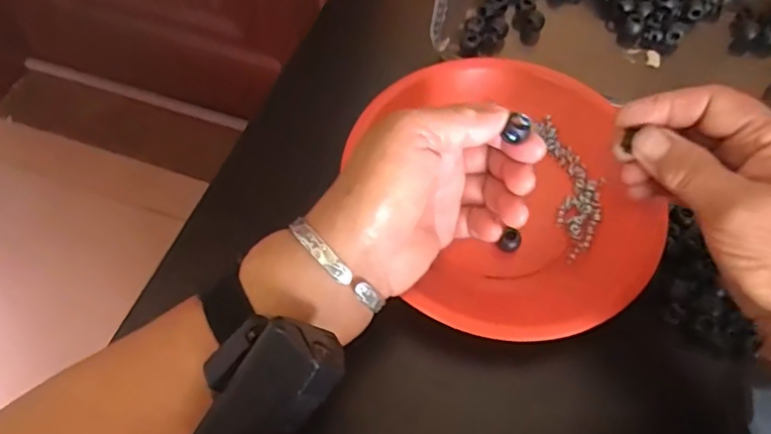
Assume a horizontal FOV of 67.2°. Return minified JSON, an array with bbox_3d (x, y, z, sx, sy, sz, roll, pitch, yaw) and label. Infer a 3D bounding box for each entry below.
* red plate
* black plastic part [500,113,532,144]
[{"bbox_3d":[0.075,-0.015,0.367,0.173,0.032,0.189,2,62,-3],"label":"red plate"},{"bbox_3d":[0.066,-0.044,0.288,0.011,0.010,0.011,34,65,13],"label":"black plastic part"}]

